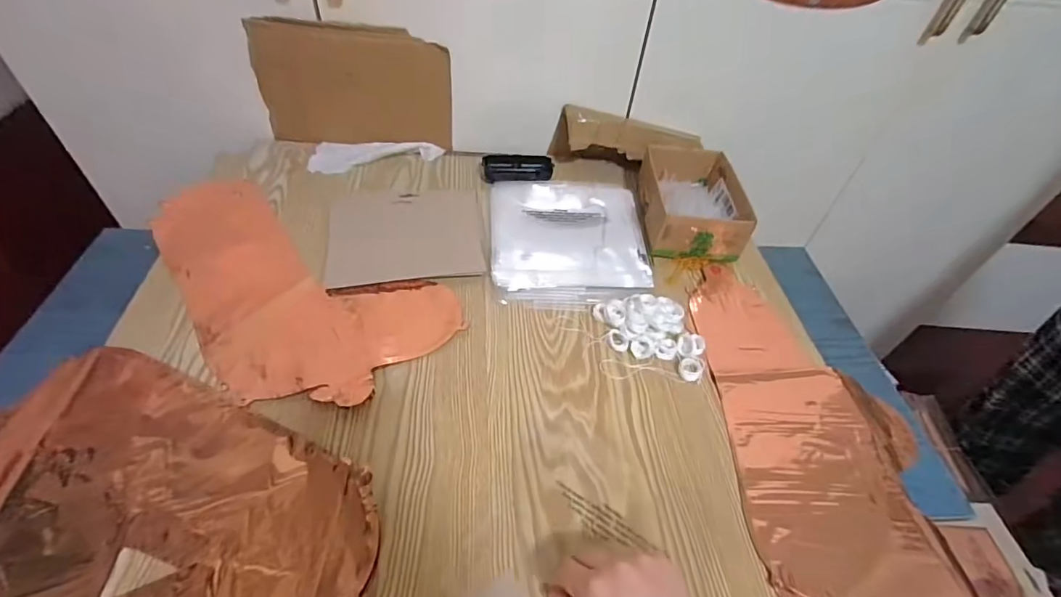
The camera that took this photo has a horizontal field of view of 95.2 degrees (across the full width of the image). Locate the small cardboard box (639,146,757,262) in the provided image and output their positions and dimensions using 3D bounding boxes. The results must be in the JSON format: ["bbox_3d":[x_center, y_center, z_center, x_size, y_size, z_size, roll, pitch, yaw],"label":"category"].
[{"bbox_3d":[0.231,-0.144,0.704,0.130,0.062,0.189,4,47,-3],"label":"small cardboard box"}]

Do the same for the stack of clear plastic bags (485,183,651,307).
[{"bbox_3d":[0.053,-0.090,0.666,0.209,0.023,0.245,1,48,-5],"label":"stack of clear plastic bags"}]

